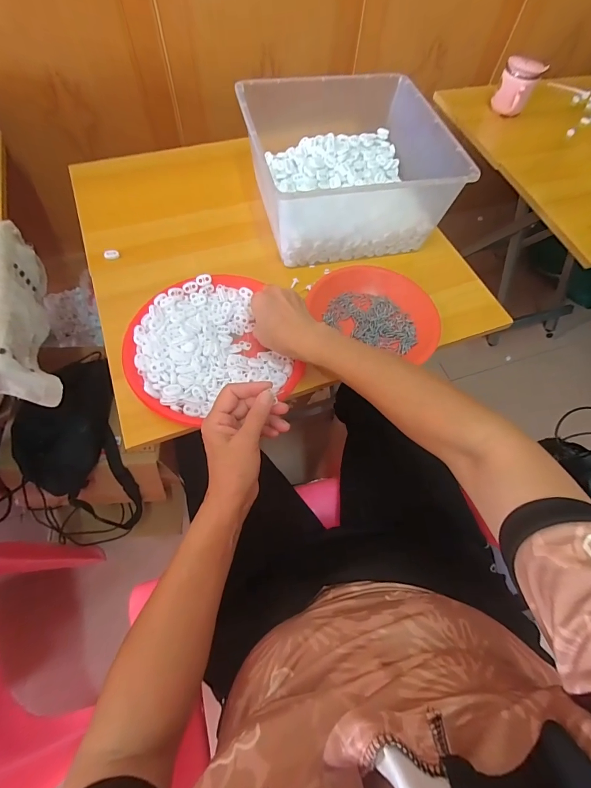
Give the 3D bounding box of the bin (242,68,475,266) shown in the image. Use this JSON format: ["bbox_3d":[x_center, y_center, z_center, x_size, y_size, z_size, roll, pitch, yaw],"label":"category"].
[{"bbox_3d":[0.078,-0.367,0.588,0.290,0.134,0.267,-7,65,-7],"label":"bin"}]

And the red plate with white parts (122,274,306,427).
[{"bbox_3d":[-0.121,-0.065,0.492,0.202,0.027,0.213,1,64,-3],"label":"red plate with white parts"}]

